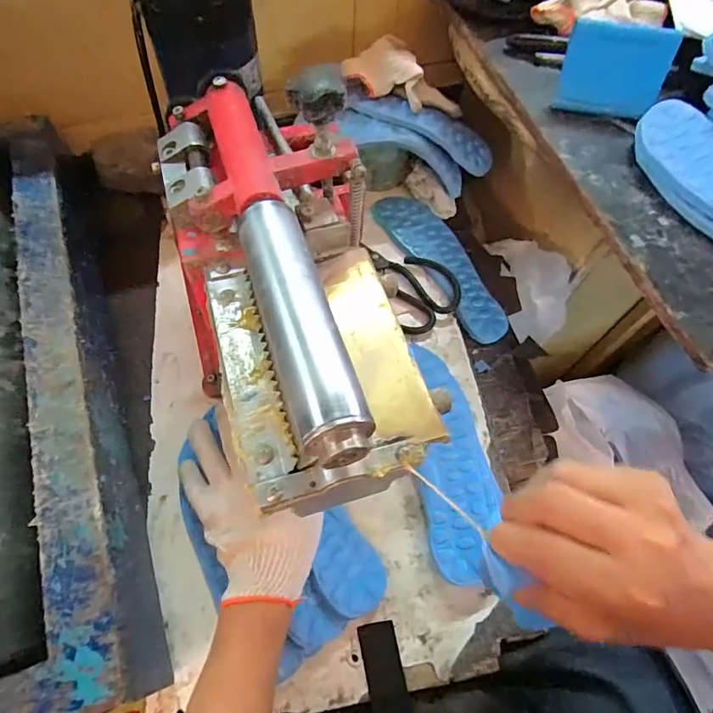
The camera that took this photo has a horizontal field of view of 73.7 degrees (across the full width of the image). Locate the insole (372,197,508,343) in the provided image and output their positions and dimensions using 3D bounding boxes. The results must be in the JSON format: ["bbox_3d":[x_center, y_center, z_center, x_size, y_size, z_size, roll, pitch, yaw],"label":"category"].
[{"bbox_3d":[0.115,-0.125,0.620,0.081,0.016,0.243,-30,71,-19],"label":"insole"}]

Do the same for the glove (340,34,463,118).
[{"bbox_3d":[0.058,-0.324,0.567,0.153,0.051,0.043,19,61,-11],"label":"glove"}]

